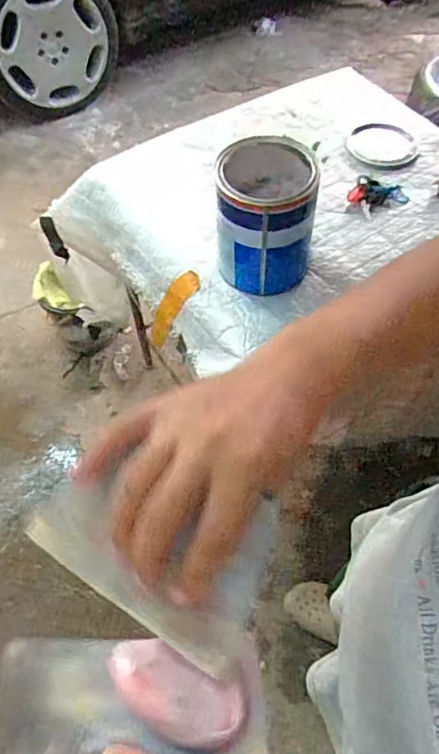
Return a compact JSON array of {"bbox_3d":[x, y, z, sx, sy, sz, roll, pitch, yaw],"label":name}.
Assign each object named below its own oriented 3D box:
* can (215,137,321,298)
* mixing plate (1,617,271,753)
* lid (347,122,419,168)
[{"bbox_3d":[0.076,-0.273,0.960,0.153,0.204,0.162,-1,57,2],"label":"can"},{"bbox_3d":[-0.041,0.175,0.295,0.135,0.009,0.093,0,34,-20],"label":"mixing plate"},{"bbox_3d":[0.371,-0.516,1.255,0.145,0.021,0.143,-1,57,2],"label":"lid"}]

